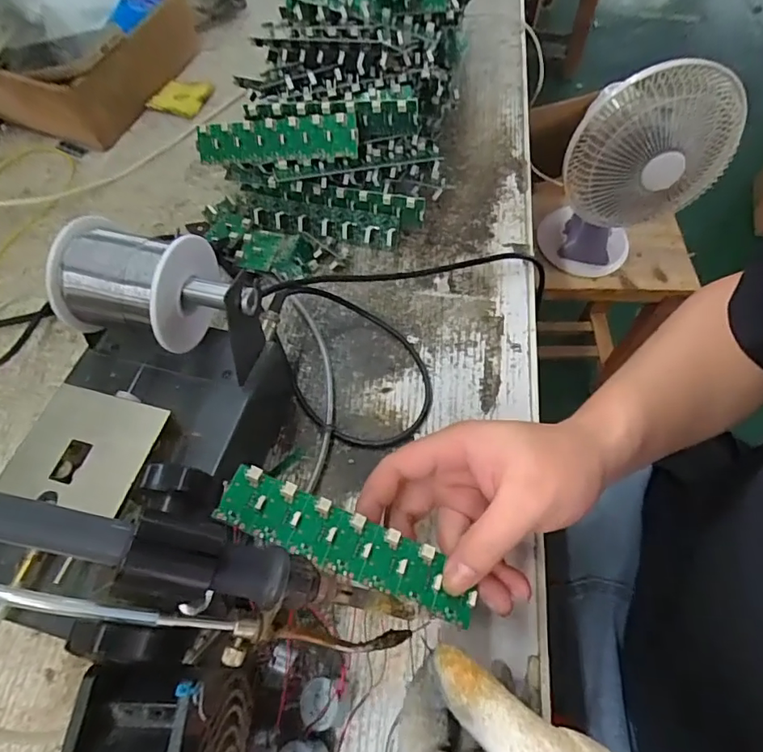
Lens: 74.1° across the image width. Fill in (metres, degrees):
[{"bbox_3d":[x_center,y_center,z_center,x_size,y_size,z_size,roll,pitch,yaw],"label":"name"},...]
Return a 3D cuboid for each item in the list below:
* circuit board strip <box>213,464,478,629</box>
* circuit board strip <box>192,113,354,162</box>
[{"bbox_3d":[-0.016,0.086,0.258,0.136,0.005,0.031,25,63,1],"label":"circuit board strip"},{"bbox_3d":[-0.087,-0.193,0.412,0.136,0.031,0.007,3,24,13],"label":"circuit board strip"}]

